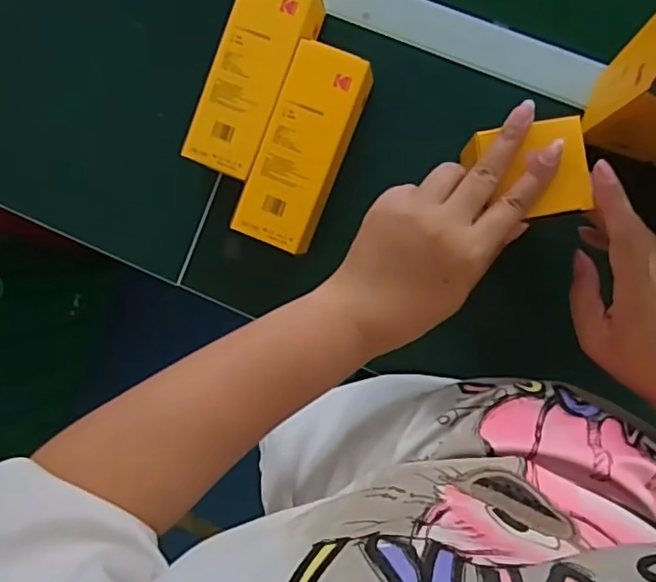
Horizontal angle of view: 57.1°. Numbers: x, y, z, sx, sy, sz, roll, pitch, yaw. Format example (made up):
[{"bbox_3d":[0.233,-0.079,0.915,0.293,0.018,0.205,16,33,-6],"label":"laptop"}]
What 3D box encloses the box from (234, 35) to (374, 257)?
[{"bbox_3d":[-0.019,-0.125,0.548,0.069,0.065,0.172,24,97,7],"label":"box"}]

